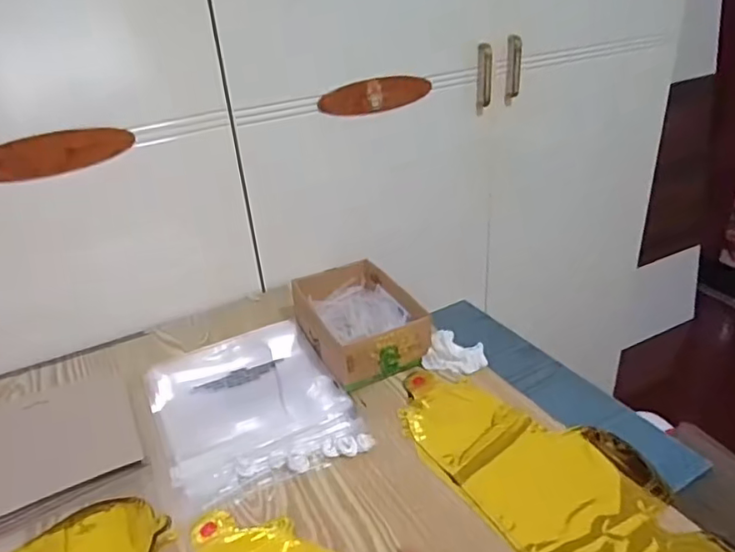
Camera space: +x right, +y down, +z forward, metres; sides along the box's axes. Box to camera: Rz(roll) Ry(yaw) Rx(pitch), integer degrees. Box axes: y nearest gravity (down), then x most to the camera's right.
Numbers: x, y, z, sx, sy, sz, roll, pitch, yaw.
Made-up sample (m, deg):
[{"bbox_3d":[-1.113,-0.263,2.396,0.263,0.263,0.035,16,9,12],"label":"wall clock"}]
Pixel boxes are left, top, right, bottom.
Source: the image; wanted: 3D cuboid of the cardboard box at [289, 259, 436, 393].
[{"bbox_3d":[-0.016,0.054,0.747,0.127,0.059,0.201,-16,31,-22],"label":"cardboard box"}]

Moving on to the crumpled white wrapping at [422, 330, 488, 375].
[{"bbox_3d":[0.108,0.091,0.698,0.076,0.031,0.039,0,29,7],"label":"crumpled white wrapping"}]

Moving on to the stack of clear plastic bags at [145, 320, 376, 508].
[{"bbox_3d":[-0.139,0.141,0.665,0.204,0.017,0.266,-16,31,-23],"label":"stack of clear plastic bags"}]

